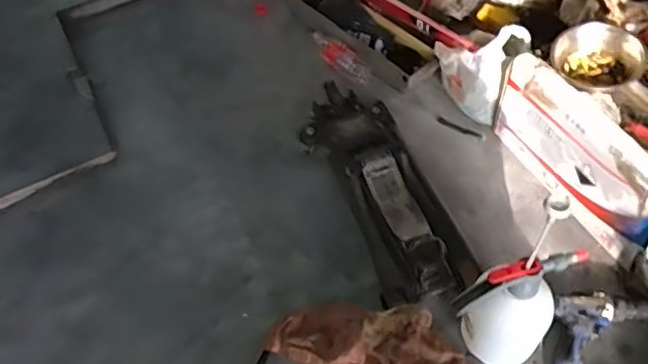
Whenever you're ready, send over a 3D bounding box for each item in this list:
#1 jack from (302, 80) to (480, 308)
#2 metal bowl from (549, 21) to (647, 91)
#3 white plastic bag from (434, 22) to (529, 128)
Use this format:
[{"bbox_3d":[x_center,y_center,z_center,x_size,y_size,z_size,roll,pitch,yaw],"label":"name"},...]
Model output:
[{"bbox_3d":[0.119,0.000,1.211,0.223,0.125,0.547,-17,54,-8],"label":"jack"},{"bbox_3d":[0.539,-0.245,1.131,0.164,0.097,0.164,-2,54,3],"label":"metal bowl"},{"bbox_3d":[0.351,-0.265,1.341,0.207,0.200,0.127,15,56,15],"label":"white plastic bag"}]

